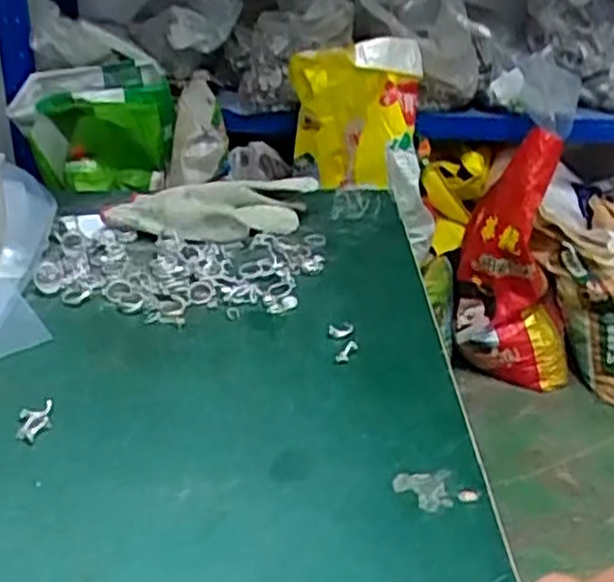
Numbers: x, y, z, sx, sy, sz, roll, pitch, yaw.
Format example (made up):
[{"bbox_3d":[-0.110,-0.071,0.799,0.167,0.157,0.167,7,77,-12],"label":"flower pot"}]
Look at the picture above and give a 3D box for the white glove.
[{"bbox_3d":[-0.090,-0.082,0.753,0.204,0.039,0.090,-4,28,-10],"label":"white glove"}]

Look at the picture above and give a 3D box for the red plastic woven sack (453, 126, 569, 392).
[{"bbox_3d":[0.488,-0.045,1.787,0.276,0.581,0.149,10,27,13],"label":"red plastic woven sack"}]

